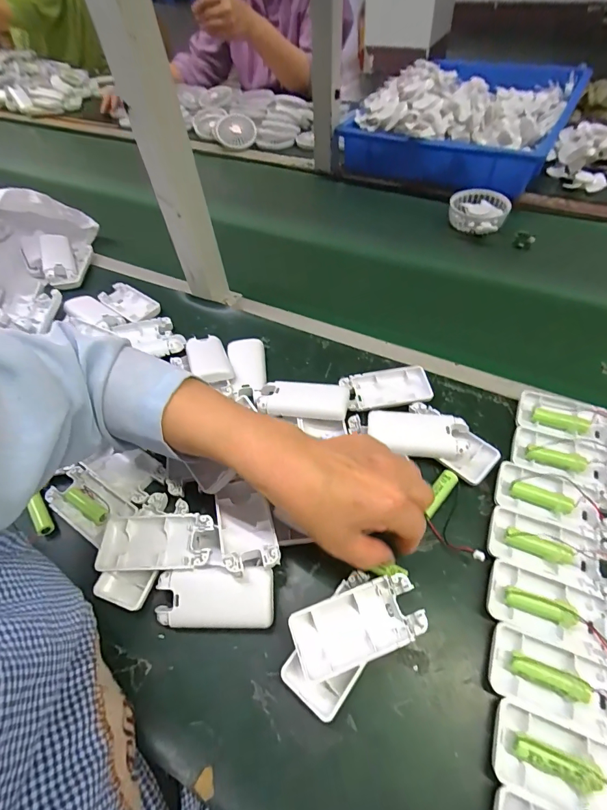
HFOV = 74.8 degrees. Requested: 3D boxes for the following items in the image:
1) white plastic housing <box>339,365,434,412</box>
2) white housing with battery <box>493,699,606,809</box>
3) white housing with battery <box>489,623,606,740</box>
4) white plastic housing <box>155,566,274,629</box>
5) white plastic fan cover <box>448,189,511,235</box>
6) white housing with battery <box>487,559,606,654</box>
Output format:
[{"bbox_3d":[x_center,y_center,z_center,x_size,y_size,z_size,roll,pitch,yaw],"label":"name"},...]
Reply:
[{"bbox_3d":[0.091,-0.016,0.436,0.092,0.014,0.050,-10,54,-2],"label":"white plastic housing"},{"bbox_3d":[0.170,0.230,0.248,0.094,0.014,0.046,16,57,16],"label":"white housing with battery"},{"bbox_3d":[0.180,0.194,0.274,0.093,0.013,0.044,16,57,16],"label":"white housing with battery"},{"bbox_3d":[-0.071,0.154,0.317,0.093,0.012,0.045,-4,79,5],"label":"white plastic housing"},{"bbox_3d":[0.281,-0.311,0.641,0.088,0.028,0.105,17,58,17],"label":"white plastic fan cover"},{"bbox_3d":[0.191,0.153,0.302,0.094,0.014,0.049,8,55,11],"label":"white housing with battery"}]

